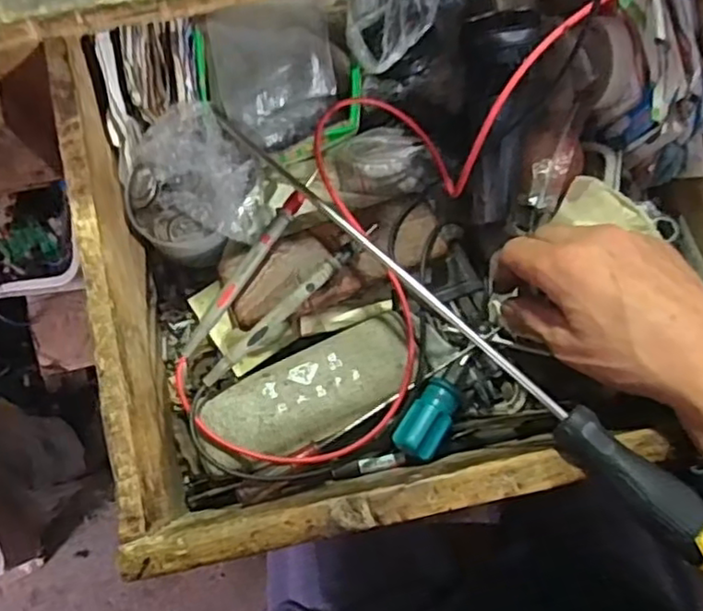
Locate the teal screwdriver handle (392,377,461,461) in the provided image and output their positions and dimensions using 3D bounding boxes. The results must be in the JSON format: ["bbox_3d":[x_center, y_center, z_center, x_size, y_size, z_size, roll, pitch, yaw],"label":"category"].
[{"bbox_3d":[0.050,0.072,0.428,0.030,0.022,0.051,33,77,8],"label":"teal screwdriver handle"}]

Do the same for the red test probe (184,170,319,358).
[{"bbox_3d":[-0.064,-0.028,0.427,0.012,0.014,0.135,34,77,8],"label":"red test probe"}]

